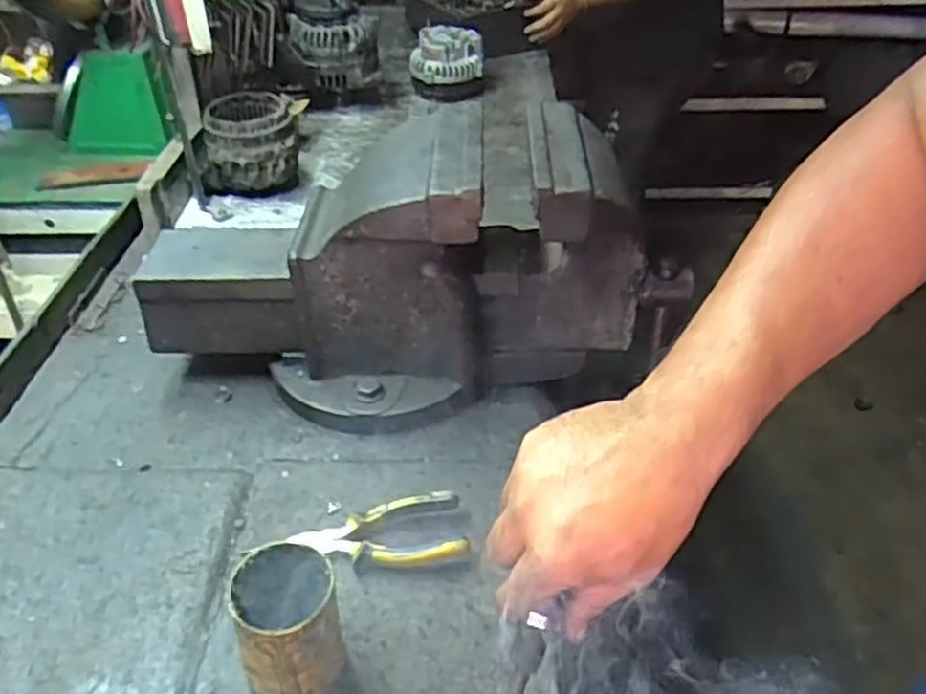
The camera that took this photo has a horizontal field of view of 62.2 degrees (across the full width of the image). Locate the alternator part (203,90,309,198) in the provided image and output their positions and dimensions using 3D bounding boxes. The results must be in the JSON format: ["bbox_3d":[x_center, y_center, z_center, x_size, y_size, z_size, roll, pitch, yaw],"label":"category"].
[{"bbox_3d":[-0.314,-0.303,1.164,0.144,0.131,0.126,0,38,2],"label":"alternator part"}]

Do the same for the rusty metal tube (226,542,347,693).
[{"bbox_3d":[-0.127,0.211,0.568,0.071,0.123,0.074,-1,38,1],"label":"rusty metal tube"}]

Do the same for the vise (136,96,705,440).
[{"bbox_3d":[-0.062,-0.083,0.805,0.545,0.277,0.208,-3,38,-2],"label":"vise"}]

